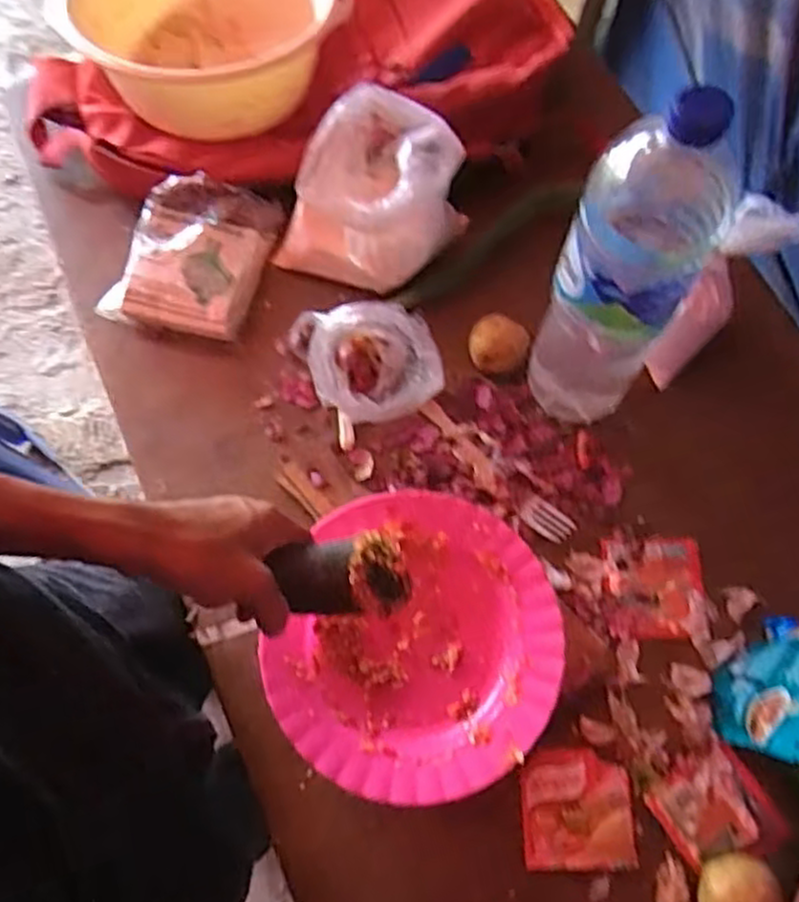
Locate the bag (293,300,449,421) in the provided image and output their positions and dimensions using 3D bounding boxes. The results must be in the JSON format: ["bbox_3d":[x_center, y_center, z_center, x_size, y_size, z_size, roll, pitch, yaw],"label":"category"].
[{"bbox_3d":[-0.029,-0.083,0.614,0.100,0.094,0.121,-22,72,-9],"label":"bag"}]

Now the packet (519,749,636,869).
[{"bbox_3d":[0.129,0.260,0.536,0.077,0.012,0.076,2,70,-1],"label":"packet"}]

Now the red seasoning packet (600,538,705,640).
[{"bbox_3d":[0.207,0.111,0.599,0.077,0.004,0.079,-2,70,-2],"label":"red seasoning packet"}]

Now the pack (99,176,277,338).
[{"bbox_3d":[-0.191,-0.184,0.674,0.125,0.051,0.147,16,71,5],"label":"pack"}]

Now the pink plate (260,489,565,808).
[{"bbox_3d":[0.008,0.143,0.563,0.214,0.044,0.213,0,70,-1],"label":"pink plate"}]

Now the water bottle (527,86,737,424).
[{"bbox_3d":[0.151,-0.112,0.518,0.085,0.315,0.078,26,72,8],"label":"water bottle"}]

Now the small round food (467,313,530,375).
[{"bbox_3d":[0.086,-0.092,0.657,0.049,0.042,0.050,0,70,-1],"label":"small round food"}]

